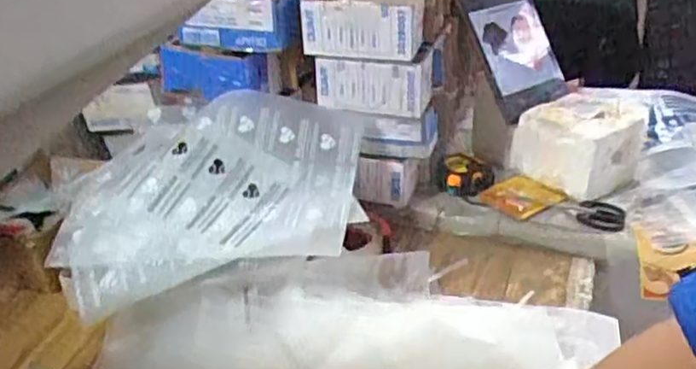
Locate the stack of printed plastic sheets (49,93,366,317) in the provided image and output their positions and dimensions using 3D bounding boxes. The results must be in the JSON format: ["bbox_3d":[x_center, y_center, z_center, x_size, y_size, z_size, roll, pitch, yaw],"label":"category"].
[{"bbox_3d":[-0.171,0.018,0.874,0.394,0.075,0.290,-9,52,-2],"label":"stack of printed plastic sheets"}]

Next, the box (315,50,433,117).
[{"bbox_3d":[0.040,-0.151,0.963,0.156,0.078,0.096,8,31,15],"label":"box"}]

